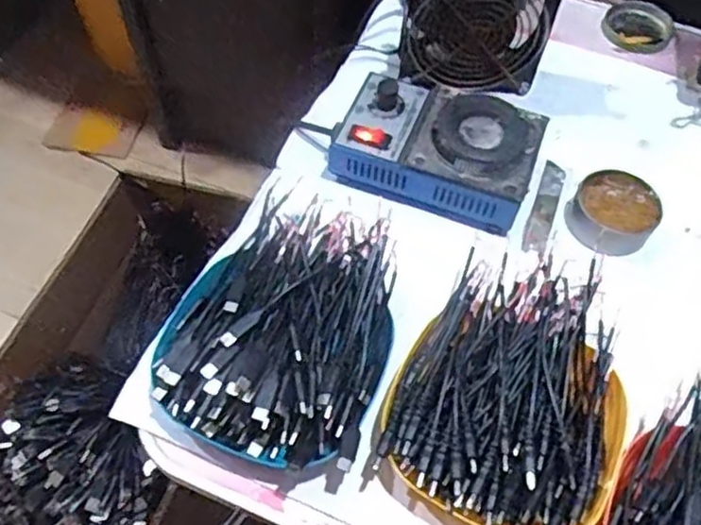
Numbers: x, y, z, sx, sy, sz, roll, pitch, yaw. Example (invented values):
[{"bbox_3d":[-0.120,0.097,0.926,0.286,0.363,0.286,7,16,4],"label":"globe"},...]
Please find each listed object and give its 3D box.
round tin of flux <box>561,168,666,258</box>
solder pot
[{"bbox_3d":[0.203,-0.037,0.542,0.064,0.026,0.073,38,64,20],"label":"round tin of flux"},{"bbox_3d":[0.068,-0.091,0.547,0.151,0.061,0.098,19,59,9],"label":"solder pot"}]

